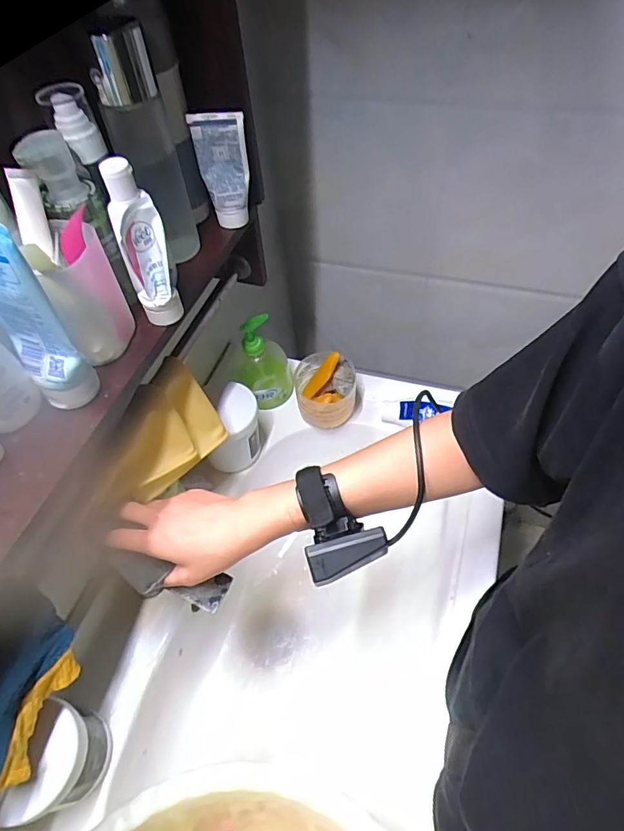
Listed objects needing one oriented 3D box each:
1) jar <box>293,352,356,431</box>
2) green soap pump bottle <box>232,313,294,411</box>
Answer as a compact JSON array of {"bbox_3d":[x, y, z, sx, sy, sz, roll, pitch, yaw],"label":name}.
[{"bbox_3d":[0.020,-0.043,0.726,0.087,0.124,0.088,-2,53,2],"label":"jar"},{"bbox_3d":[-0.077,-0.076,0.732,0.086,0.163,0.068,-12,53,-5],"label":"green soap pump bottle"}]

